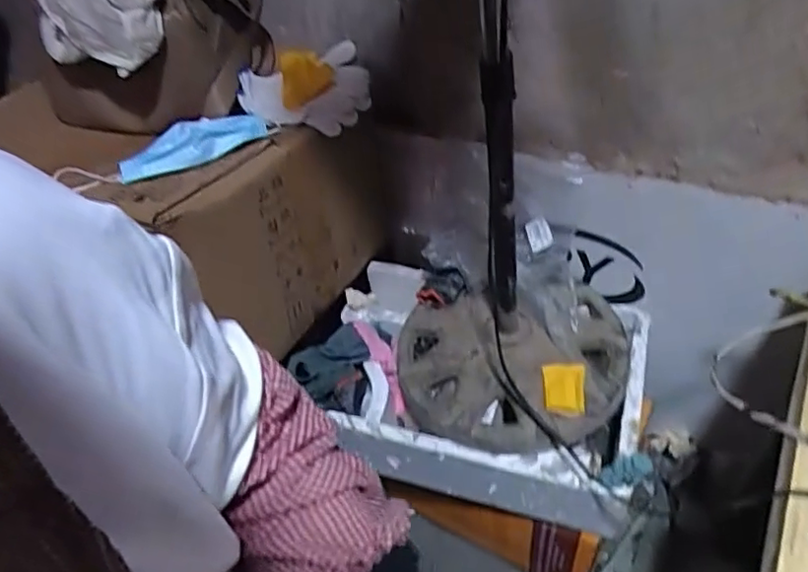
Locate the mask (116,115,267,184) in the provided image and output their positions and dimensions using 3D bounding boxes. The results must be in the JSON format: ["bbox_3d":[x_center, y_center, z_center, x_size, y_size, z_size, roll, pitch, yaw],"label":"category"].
[{"bbox_3d":[-0.236,-0.160,0.703,0.163,0.029,0.076,-16,46,-10],"label":"mask"}]

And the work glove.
[{"bbox_3d":[-0.122,-0.241,0.784,0.157,0.037,0.156,-11,45,-5],"label":"work glove"}]

